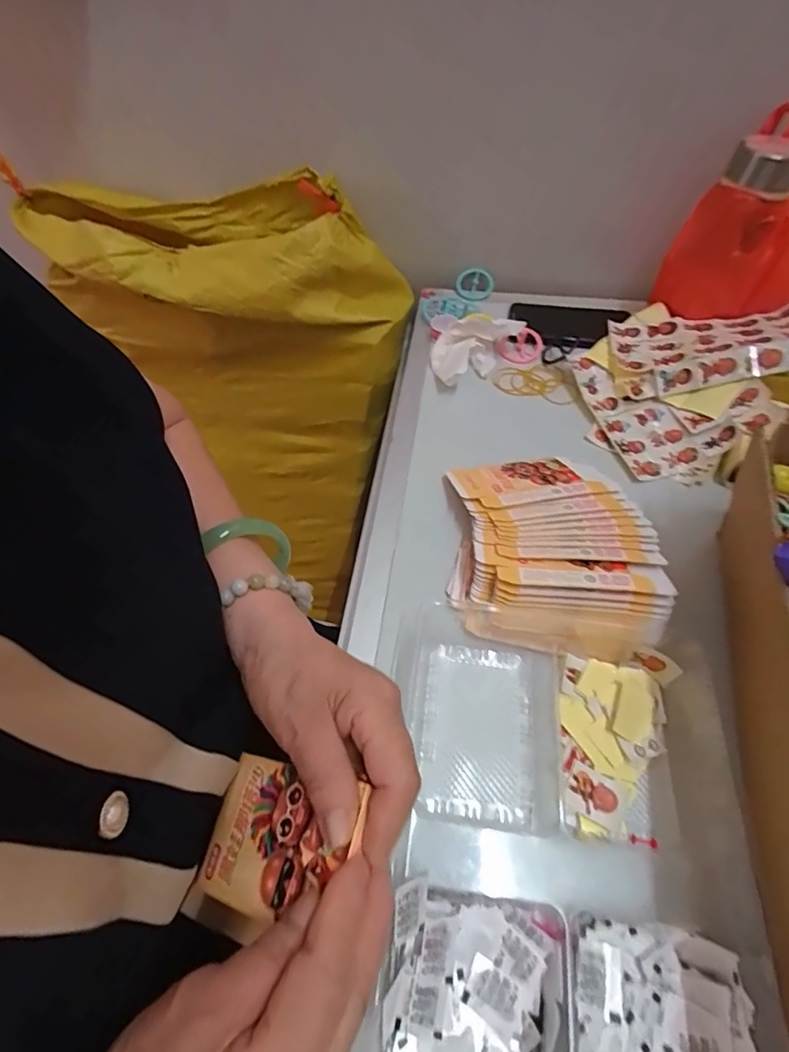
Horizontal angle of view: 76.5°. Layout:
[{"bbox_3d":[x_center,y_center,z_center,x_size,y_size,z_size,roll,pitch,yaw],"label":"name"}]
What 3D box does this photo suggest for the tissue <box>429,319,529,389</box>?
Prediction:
[{"bbox_3d":[0.096,-0.203,0.588,0.104,0.046,0.097,4,56,4],"label":"tissue"}]

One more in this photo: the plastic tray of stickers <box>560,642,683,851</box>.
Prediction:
[{"bbox_3d":[0.154,0.150,0.354,0.076,0.024,0.129,18,61,8],"label":"plastic tray of stickers"}]

